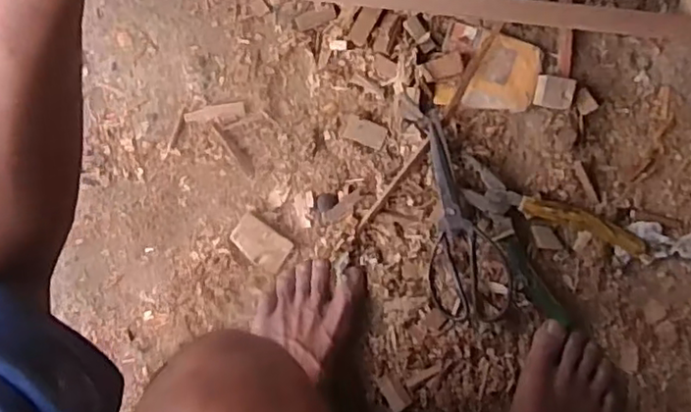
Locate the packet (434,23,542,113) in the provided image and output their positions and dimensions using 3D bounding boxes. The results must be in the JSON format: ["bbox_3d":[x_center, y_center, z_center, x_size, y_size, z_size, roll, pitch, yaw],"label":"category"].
[{"bbox_3d":[0.138,-0.130,0.617,0.091,0.010,0.076,15,97,1],"label":"packet"}]

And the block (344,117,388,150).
[{"bbox_3d":[0.020,-0.073,0.638,0.042,0.004,0.024,20,97,1],"label":"block"}]

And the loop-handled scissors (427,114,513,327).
[{"bbox_3d":[0.109,0.014,0.624,0.076,0.026,0.206,-12,95,4],"label":"loop-handled scissors"}]

